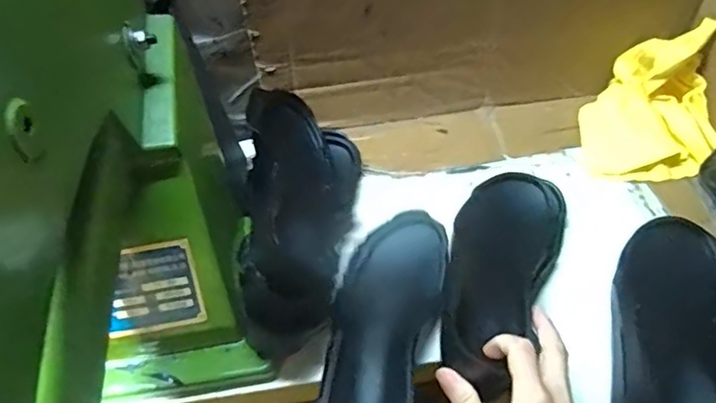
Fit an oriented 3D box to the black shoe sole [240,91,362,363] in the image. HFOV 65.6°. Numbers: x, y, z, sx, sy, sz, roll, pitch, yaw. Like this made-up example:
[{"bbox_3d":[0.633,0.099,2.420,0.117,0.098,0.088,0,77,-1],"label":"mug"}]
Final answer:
[{"bbox_3d":[-0.055,-0.004,0.547,0.091,0.089,0.296,-2,49,-1],"label":"black shoe sole"}]

